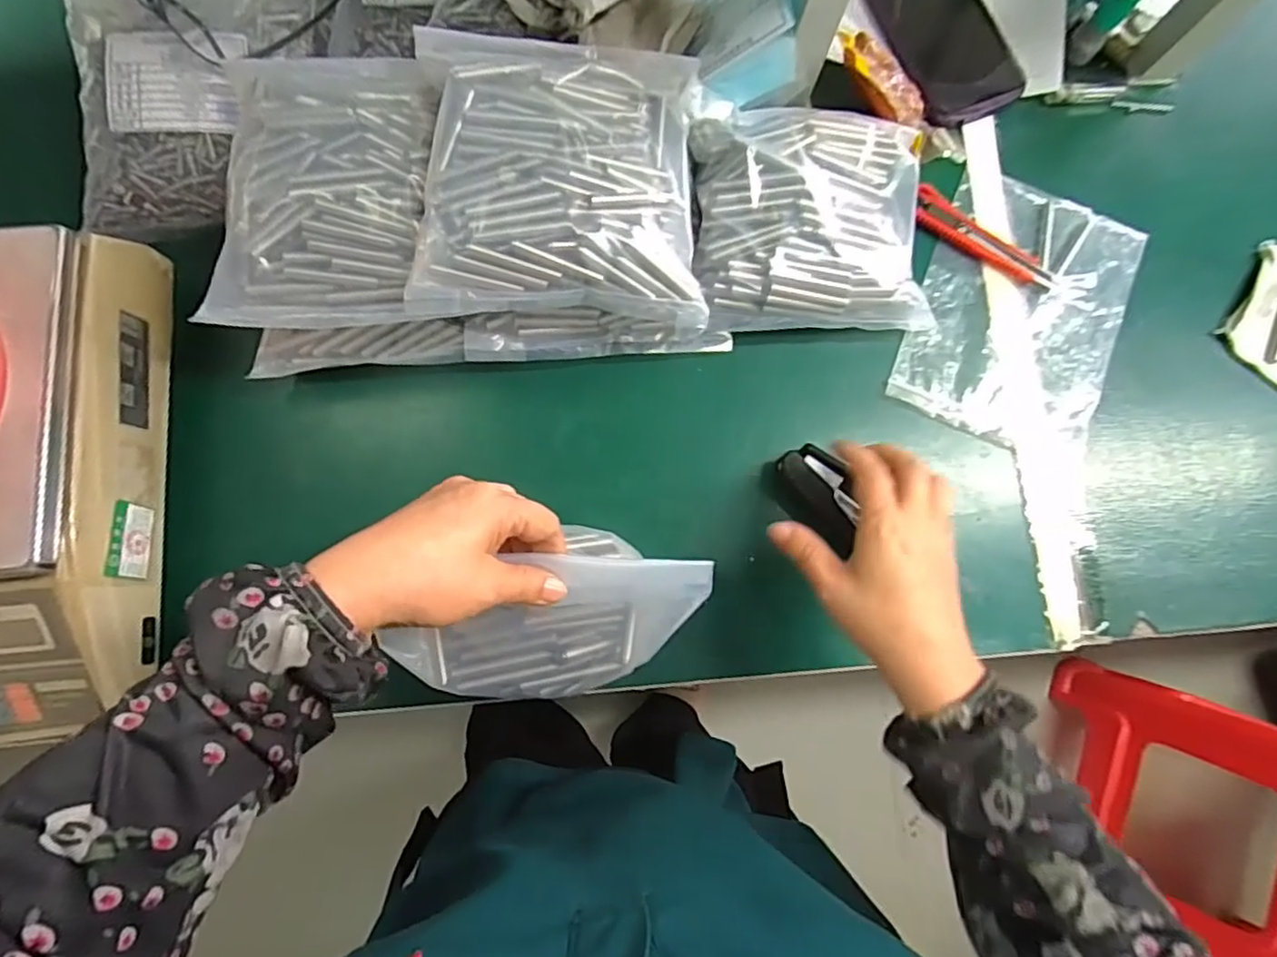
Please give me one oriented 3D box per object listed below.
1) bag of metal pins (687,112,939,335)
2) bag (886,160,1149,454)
[{"bbox_3d":[0.121,-0.189,0.454,0.158,0.062,0.159,-4,81,-1],"label":"bag of metal pins"},{"bbox_3d":[0.288,-0.126,0.475,0.147,0.009,0.203,25,82,4],"label":"bag"}]

